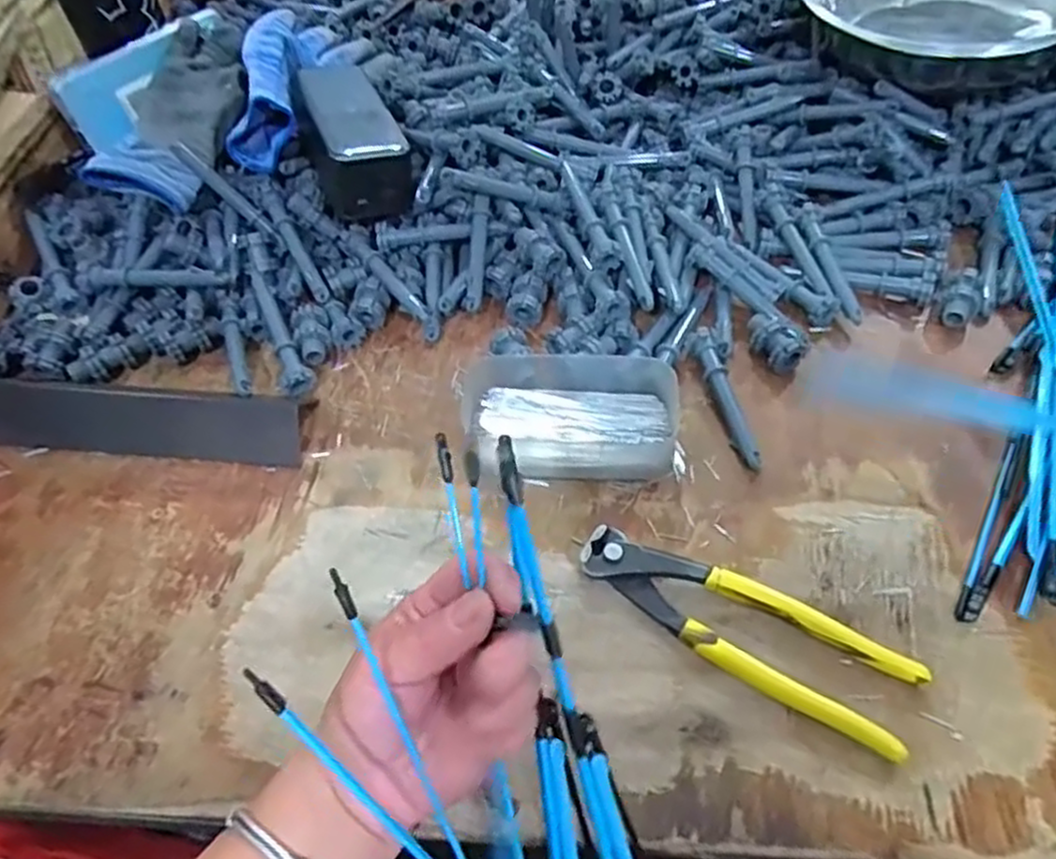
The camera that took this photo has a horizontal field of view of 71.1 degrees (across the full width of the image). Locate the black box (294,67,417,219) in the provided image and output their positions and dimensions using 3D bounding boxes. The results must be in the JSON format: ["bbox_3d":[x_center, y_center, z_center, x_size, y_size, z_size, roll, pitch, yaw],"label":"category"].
[{"bbox_3d":[-0.124,-0.203,0.512,0.063,0.049,0.131,-20,55,-11],"label":"black box"}]

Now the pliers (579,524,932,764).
[{"bbox_3d":[0.102,0.094,0.358,0.162,0.013,0.047,25,61,19],"label":"pliers"}]

